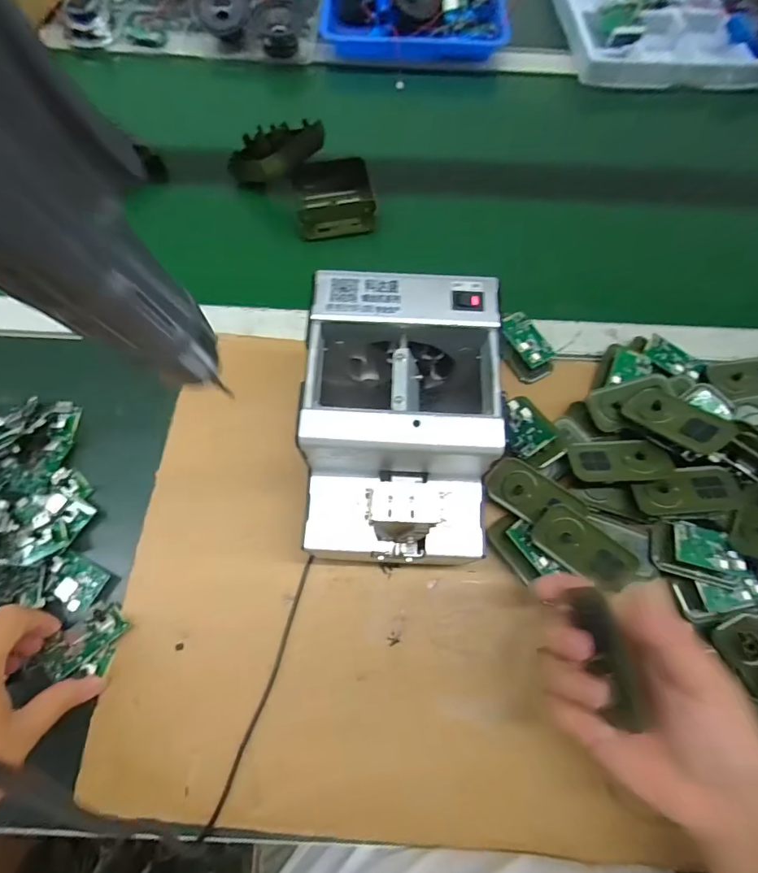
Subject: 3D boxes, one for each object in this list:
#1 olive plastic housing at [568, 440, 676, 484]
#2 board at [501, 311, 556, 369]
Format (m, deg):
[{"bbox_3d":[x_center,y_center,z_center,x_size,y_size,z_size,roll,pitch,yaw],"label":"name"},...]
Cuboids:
[{"bbox_3d":[0.195,0.020,0.375,0.075,0.010,0.033,-1,70,12],"label":"olive plastic housing"},{"bbox_3d":[0.145,-0.096,0.451,0.033,0.008,0.059,-24,71,-11],"label":"board"}]

